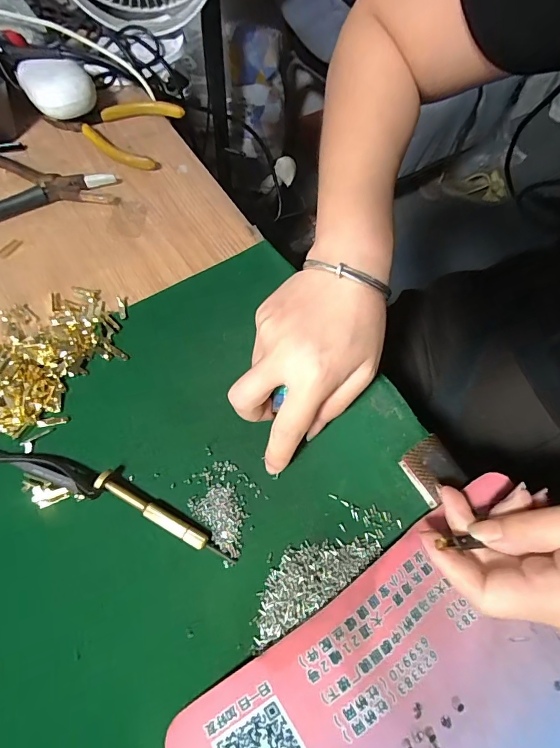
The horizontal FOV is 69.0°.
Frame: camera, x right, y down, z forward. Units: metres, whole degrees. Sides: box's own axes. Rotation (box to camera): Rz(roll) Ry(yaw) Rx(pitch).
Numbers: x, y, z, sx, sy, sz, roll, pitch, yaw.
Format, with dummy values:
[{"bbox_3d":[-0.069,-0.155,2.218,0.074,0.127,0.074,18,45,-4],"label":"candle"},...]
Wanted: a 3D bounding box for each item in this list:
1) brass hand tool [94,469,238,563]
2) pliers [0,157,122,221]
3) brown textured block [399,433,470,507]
[{"bbox_3d":[-0.068,0.085,0.243,0.093,0.013,0.011,27,68,9],"label":"brass hand tool"},{"bbox_3d":[-0.216,-0.159,0.343,0.151,0.014,0.074,-9,67,-6],"label":"pliers"},{"bbox_3d":[0.099,0.062,0.264,0.033,0.006,0.036,-28,70,-14],"label":"brown textured block"}]

